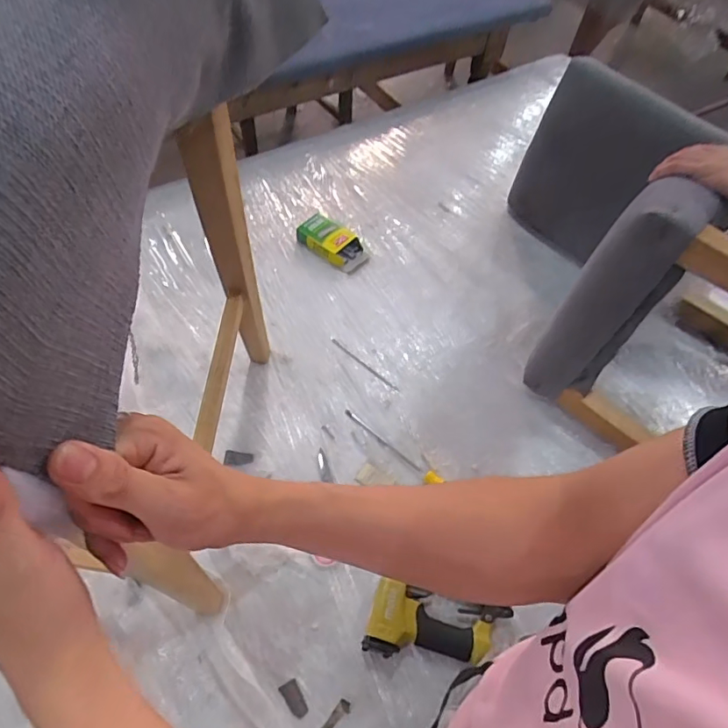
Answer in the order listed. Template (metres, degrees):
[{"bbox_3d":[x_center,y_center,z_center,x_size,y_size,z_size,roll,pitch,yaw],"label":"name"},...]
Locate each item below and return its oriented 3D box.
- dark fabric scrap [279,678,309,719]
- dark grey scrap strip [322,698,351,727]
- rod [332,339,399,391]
[{"bbox_3d":[-0.092,0.448,0.680,0.023,0.005,0.046,-28,62,-21],"label":"dark fabric scrap"},{"bbox_3d":[-0.047,0.473,0.661,0.016,0.012,0.076,38,62,20],"label":"dark grey scrap strip"},{"bbox_3d":[0.001,0.000,0.967,0.165,0.005,0.011,38,62,20],"label":"rod"}]

